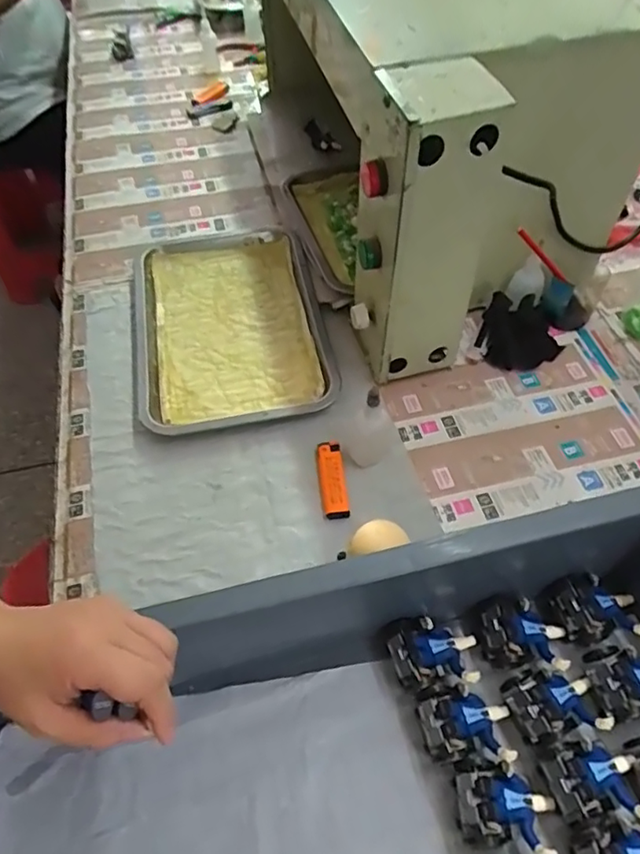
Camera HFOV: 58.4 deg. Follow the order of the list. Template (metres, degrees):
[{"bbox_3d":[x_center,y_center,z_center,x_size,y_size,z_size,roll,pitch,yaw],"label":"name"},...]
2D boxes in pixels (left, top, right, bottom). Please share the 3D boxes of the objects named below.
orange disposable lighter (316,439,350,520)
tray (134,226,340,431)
[{"bbox_3d":[0.012,0.049,0.557,0.024,0.012,0.078,-7,55,-2],"label":"orange disposable lighter"},{"bbox_3d":[-0.113,-0.129,0.682,0.221,0.025,0.307,-10,55,-5],"label":"tray"}]

